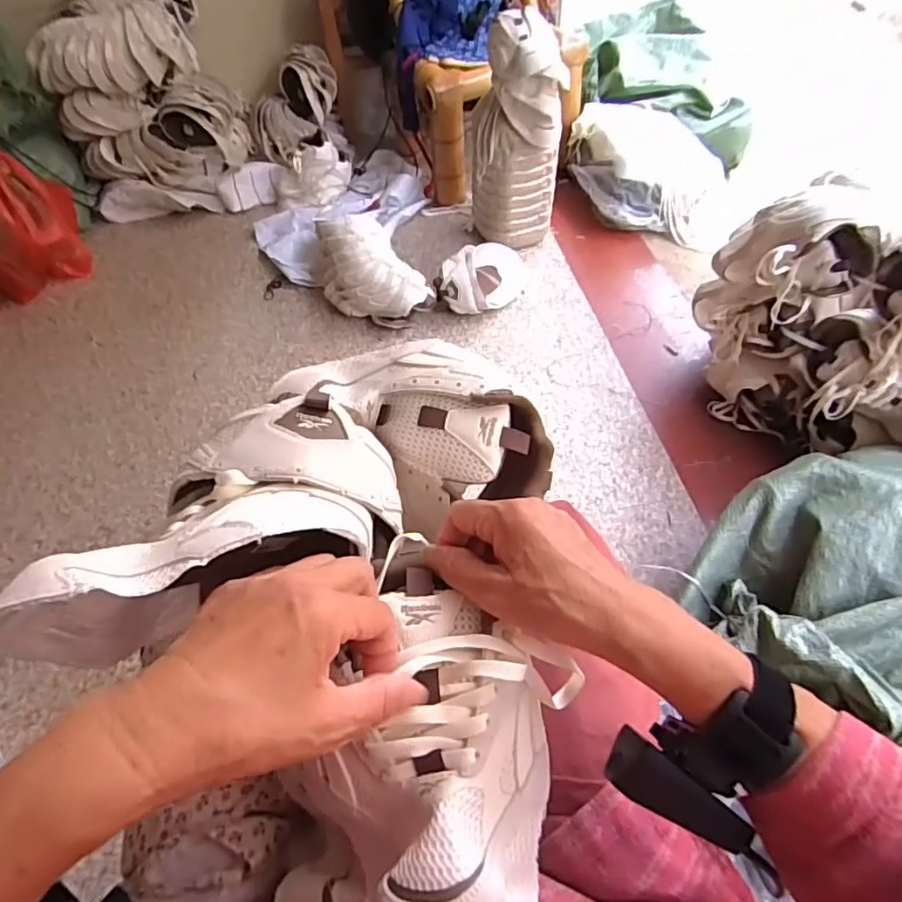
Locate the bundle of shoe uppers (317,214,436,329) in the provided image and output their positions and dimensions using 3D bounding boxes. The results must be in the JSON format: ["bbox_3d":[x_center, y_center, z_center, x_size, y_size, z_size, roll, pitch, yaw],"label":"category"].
[{"bbox_3d":[-0.204,-0.416,1.289,0.187,0.138,0.340,-32,57,-18],"label":"bundle of shoe uppers"}]

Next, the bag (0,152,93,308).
[{"bbox_3d":[-1.106,-0.516,1.345,0.395,0.266,0.192,-35,58,-20],"label":"bag"}]

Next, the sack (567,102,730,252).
[{"bbox_3d":[0.514,-0.734,1.473,0.362,0.188,0.335,-5,53,1],"label":"sack"}]

